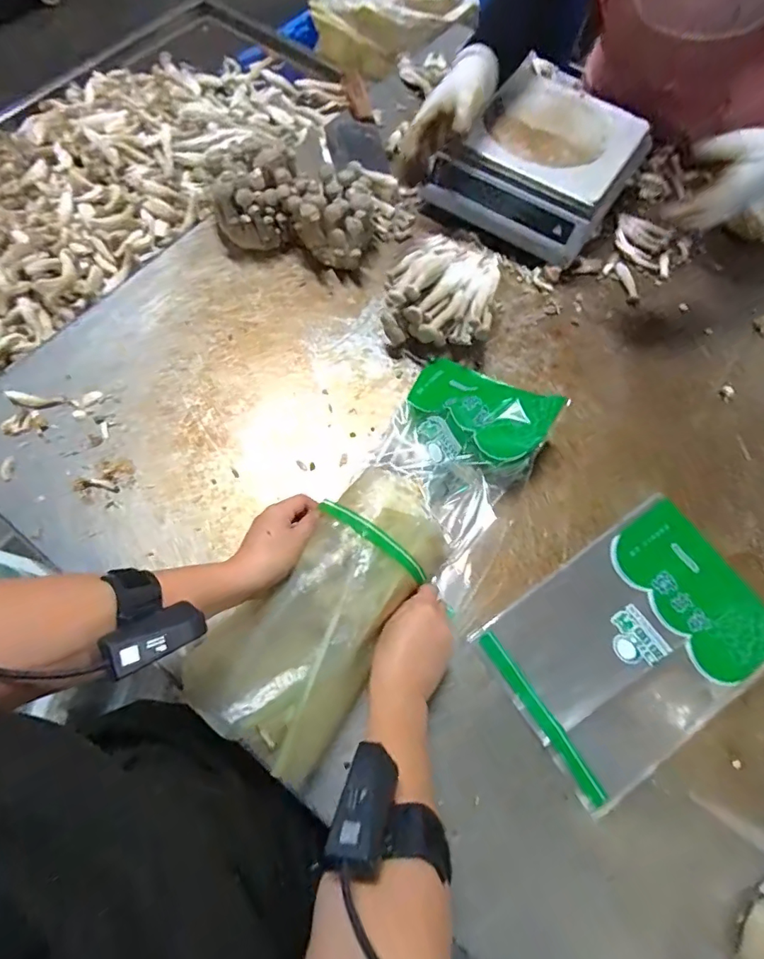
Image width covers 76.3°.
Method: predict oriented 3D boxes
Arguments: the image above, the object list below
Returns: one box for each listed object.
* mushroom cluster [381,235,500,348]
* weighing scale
[{"bbox_3d":[0.079,-0.253,0.669,0.138,0.089,0.156,9,68,1],"label":"mushroom cluster"},{"bbox_3d":[0.251,-0.473,0.741,0.218,0.123,0.260,32,71,10],"label":"weighing scale"}]

